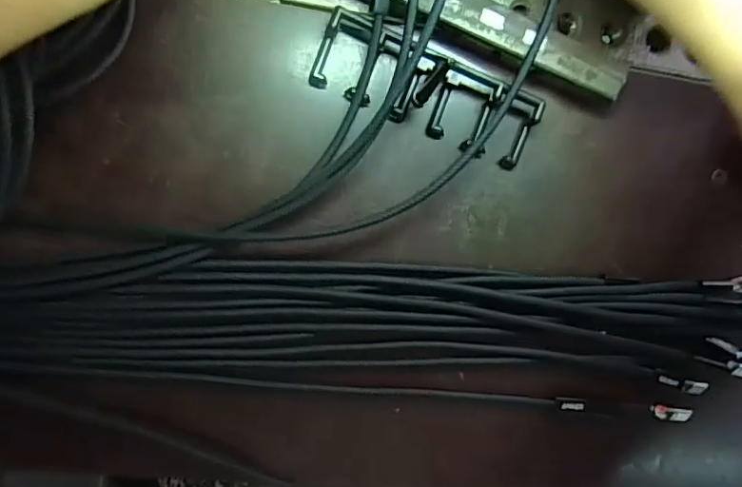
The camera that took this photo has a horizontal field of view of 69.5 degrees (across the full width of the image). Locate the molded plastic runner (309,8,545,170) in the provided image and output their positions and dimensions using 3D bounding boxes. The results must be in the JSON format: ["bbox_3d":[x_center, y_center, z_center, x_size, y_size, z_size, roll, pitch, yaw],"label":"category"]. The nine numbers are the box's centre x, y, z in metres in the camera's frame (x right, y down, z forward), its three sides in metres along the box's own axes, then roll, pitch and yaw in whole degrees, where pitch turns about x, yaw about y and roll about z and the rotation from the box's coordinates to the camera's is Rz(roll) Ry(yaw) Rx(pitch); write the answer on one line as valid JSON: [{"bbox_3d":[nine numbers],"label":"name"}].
[{"bbox_3d":[0.027,-0.071,0.249,0.108,0.021,0.034,21,91,-10],"label":"molded plastic runner"}]

